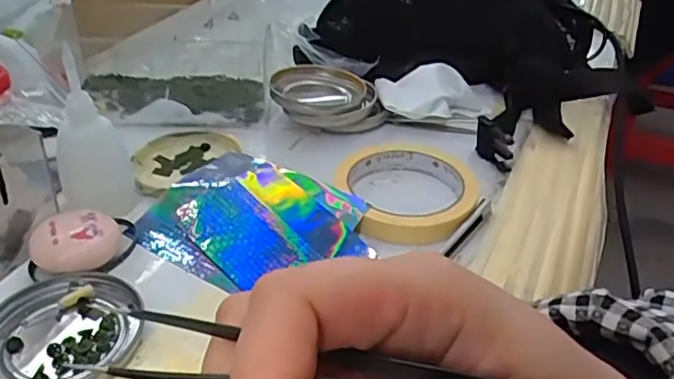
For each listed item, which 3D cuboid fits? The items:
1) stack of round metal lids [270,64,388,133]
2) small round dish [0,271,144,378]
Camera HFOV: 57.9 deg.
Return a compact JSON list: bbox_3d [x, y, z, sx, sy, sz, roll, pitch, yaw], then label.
[{"bbox_3d":[-0.009,-0.080,0.515,0.089,0.027,0.085,-3,36,-7],"label":"stack of round metal lids"},{"bbox_3d":[-0.143,0.073,0.314,0.074,0.008,0.076,1,35,-1],"label":"small round dish"}]

